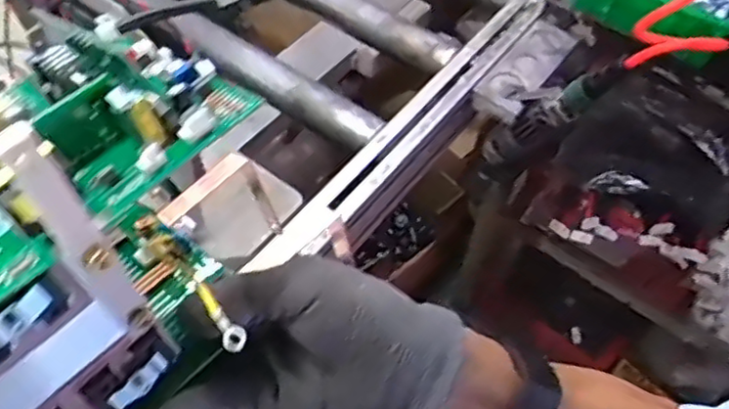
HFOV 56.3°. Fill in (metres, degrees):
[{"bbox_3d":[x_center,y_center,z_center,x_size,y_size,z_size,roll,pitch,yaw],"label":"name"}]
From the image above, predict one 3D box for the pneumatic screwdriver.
[{"bbox_3d":[0.193,-0.094,0.732,0.052,0.225,0.041,48,63,-1],"label":"pneumatic screwdriver"}]

